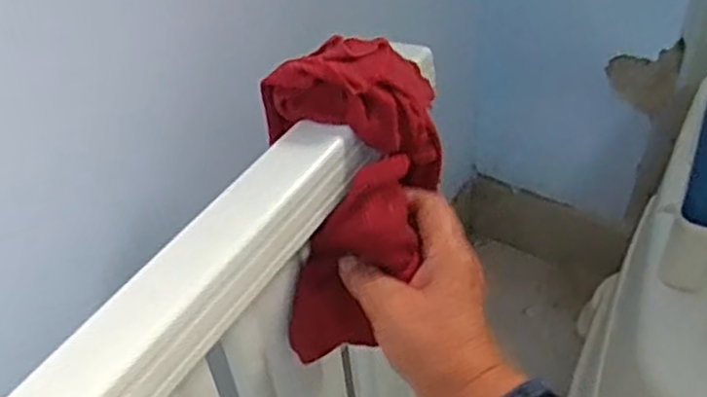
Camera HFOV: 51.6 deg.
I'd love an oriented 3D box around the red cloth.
[{"bbox_3d":[0.004,-0.013,0.454,0.103,0.143,0.136,-7,43,-3],"label":"red cloth"}]

